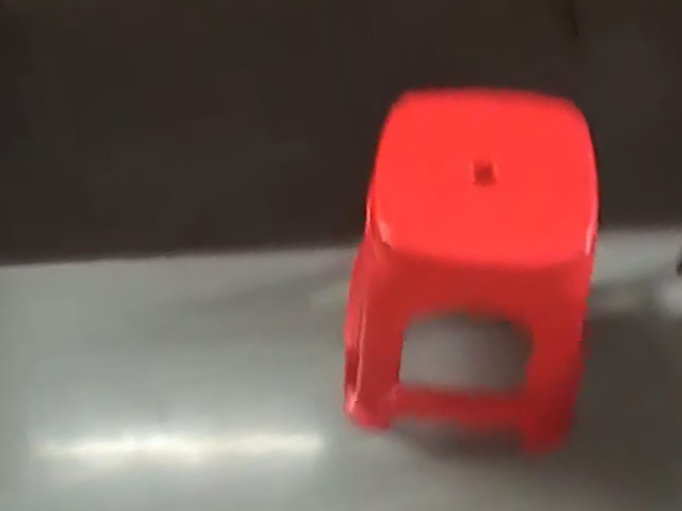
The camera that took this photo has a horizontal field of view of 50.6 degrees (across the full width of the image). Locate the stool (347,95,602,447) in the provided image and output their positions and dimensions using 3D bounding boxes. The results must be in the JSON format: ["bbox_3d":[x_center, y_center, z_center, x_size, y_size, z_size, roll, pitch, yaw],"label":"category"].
[{"bbox_3d":[0.174,0.022,1.036,0.334,0.410,0.332,5,57,7],"label":"stool"}]

